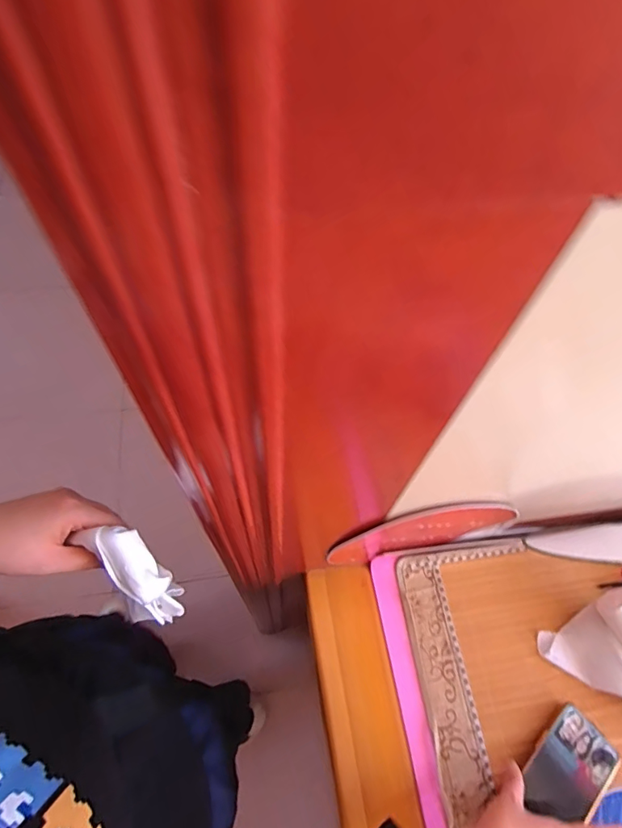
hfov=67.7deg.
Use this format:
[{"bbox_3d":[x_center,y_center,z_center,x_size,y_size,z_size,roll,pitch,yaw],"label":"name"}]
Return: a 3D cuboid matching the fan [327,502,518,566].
[{"bbox_3d":[0.118,0.141,0.527,0.187,0.235,0.013,-7,62,-8],"label":"fan"}]

